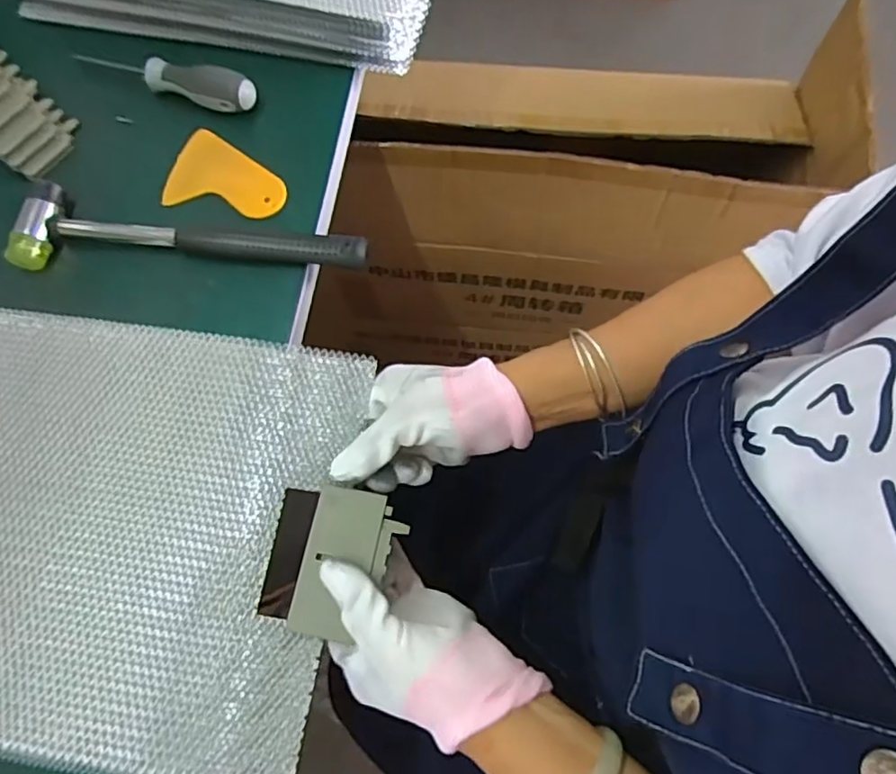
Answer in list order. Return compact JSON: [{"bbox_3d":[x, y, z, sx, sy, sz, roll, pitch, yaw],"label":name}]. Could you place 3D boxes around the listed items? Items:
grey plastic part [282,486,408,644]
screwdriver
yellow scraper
[{"bbox_3d":[-0.059,0.104,0.356,0.053,0.007,0.084,11,72,5],"label":"grey plastic part"},{"bbox_3d":[-0.216,-0.241,0.465,0.152,0.023,0.031,21,73,8],"label":"screwdriver"},{"bbox_3d":[-0.161,-0.159,0.448,0.089,0.004,0.064,10,72,5],"label":"yellow scraper"}]

